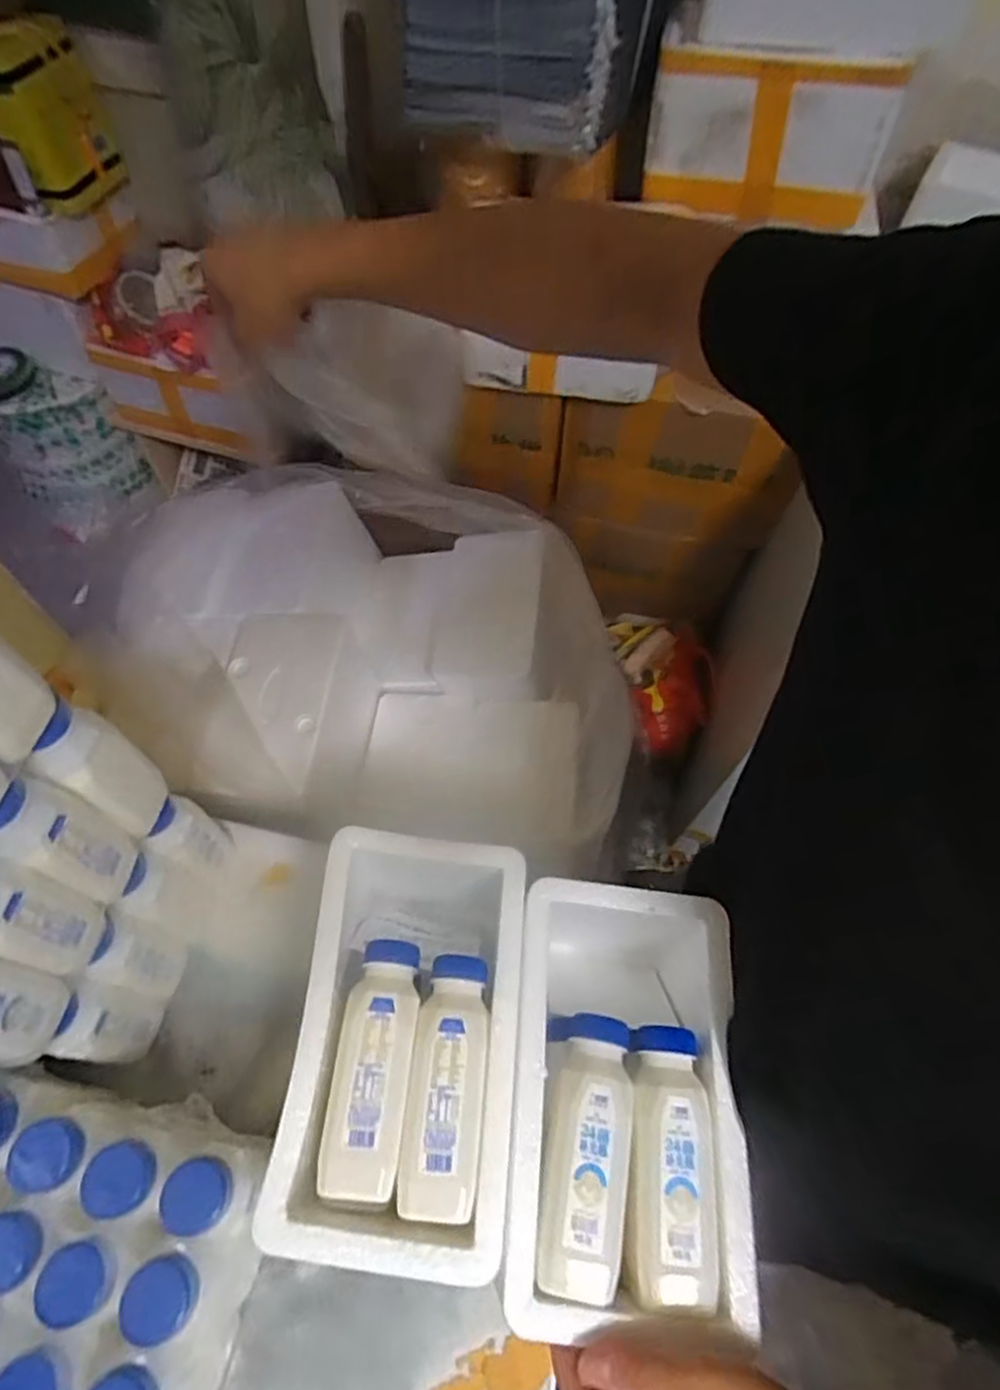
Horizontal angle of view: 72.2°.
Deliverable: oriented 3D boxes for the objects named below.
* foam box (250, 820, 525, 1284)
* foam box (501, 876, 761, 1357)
[{"bbox_3d":[-0.063,0.256,0.525,0.143,0.166,0.257,4,60,1],"label":"foam box"},{"bbox_3d":[0.081,0.283,0.506,0.145,0.150,0.247,4,60,1],"label":"foam box"}]

